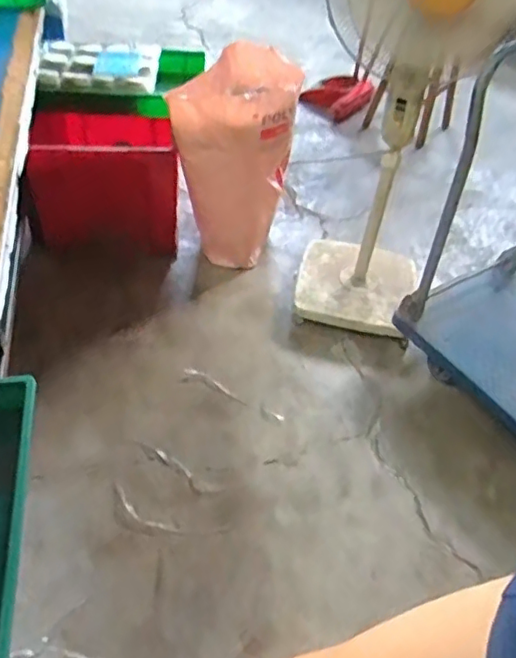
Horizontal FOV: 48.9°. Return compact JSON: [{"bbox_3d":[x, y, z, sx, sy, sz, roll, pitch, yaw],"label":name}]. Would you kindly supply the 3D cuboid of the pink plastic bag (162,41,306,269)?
[{"bbox_3d":[-0.054,-0.507,1.775,0.279,0.568,0.357,27,50,18],"label":"pink plastic bag"}]

